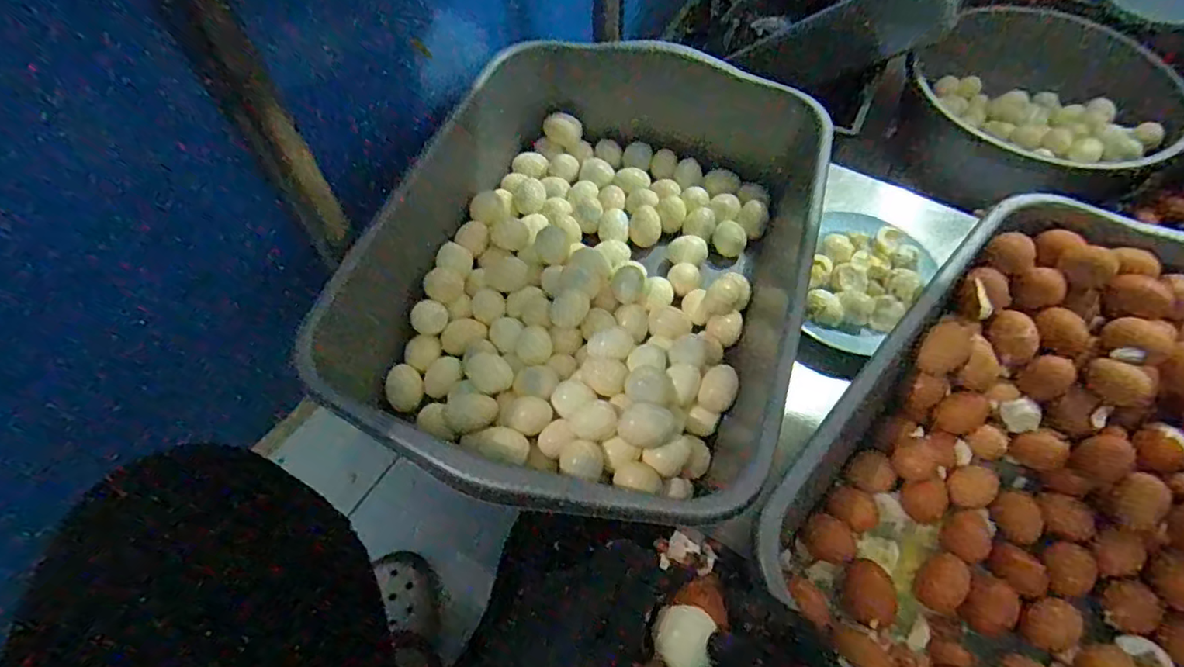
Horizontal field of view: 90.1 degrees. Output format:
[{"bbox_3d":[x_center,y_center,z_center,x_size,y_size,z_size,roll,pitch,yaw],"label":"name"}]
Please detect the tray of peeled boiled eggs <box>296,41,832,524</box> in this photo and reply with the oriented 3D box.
[{"bbox_3d":[-0.015,-0.100,0.701,0.439,0.147,0.528,13,59,8],"label":"tray of peeled boiled eggs"}]

